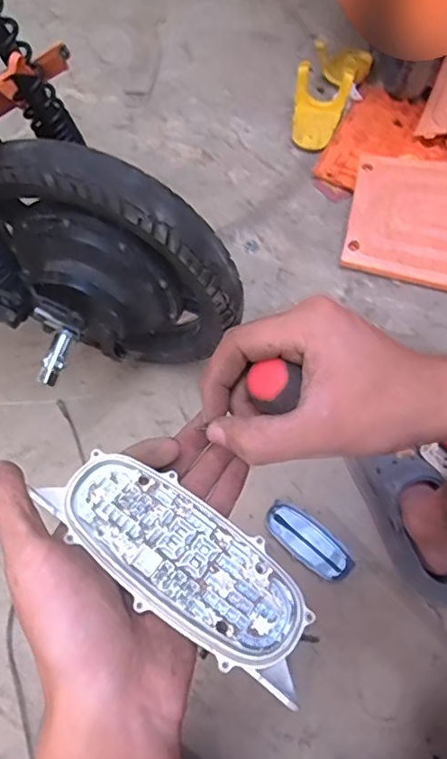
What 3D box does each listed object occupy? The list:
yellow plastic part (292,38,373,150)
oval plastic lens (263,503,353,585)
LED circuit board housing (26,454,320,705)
[{"bbox_3d":[0.213,-0.604,1.170,0.127,0.071,0.275,22,80,11],"label":"yellow plastic part"},{"bbox_3d":[0.116,0.219,0.751,0.128,0.011,0.056,36,68,17],"label":"oval plastic lens"},{"bbox_3d":[-0.018,0.083,0.259,0.137,0.016,0.050,35,68,14],"label":"LED circuit board housing"}]

